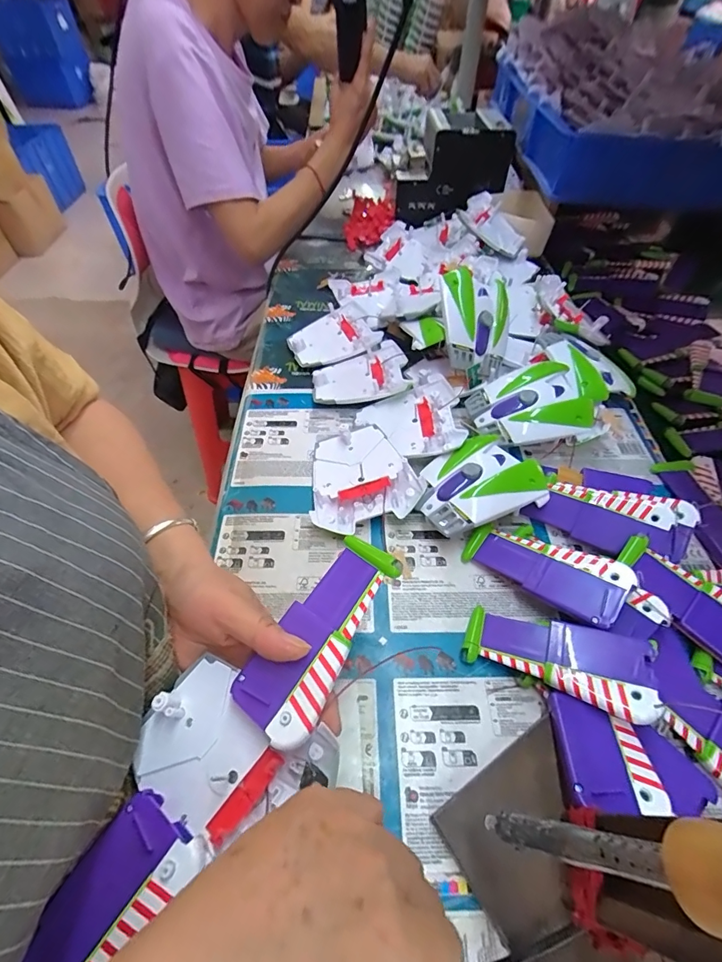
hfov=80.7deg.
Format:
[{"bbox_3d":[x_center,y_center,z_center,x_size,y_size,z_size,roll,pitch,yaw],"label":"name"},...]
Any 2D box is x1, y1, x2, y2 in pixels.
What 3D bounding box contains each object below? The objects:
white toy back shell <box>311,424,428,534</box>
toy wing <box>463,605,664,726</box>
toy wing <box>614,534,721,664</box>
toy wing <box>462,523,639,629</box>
[{"bbox_3d":[-0.002,-0.004,0.404,0.096,0.030,0.102,-12,53,-9],"label":"white toy back shell"},{"bbox_3d":[0.135,0.120,0.295,0.117,0.012,0.048,9,50,32],"label":"toy wing"},{"bbox_3d":[0.254,0.094,0.323,0.118,0.025,0.049,38,61,25],"label":"toy wing"},{"bbox_3d":[0.142,0.070,0.337,0.120,0.014,0.049,19,52,36],"label":"toy wing"}]

